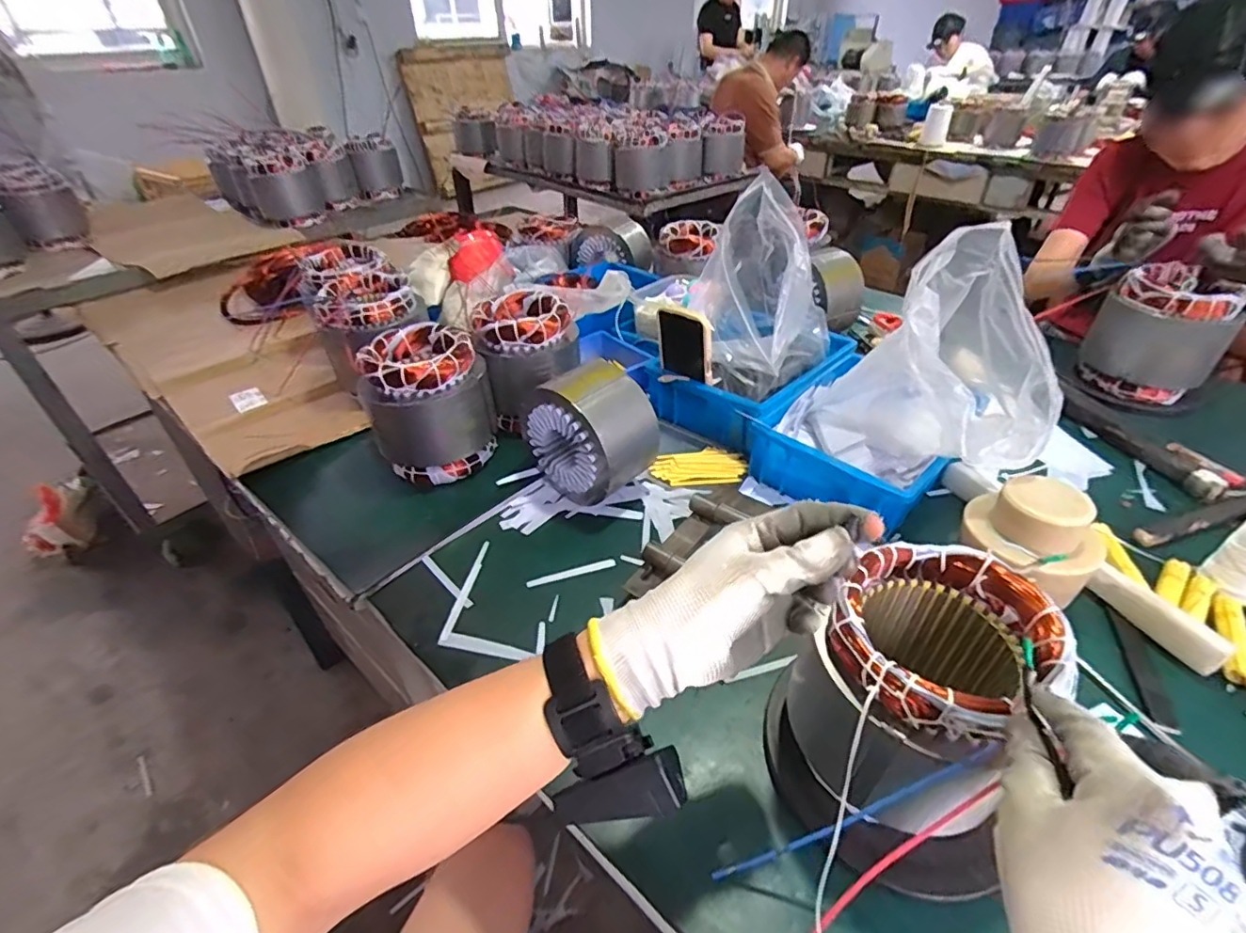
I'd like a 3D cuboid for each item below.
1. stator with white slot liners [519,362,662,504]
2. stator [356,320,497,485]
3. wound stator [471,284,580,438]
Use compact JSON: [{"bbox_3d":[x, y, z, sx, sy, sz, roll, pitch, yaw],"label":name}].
[{"bbox_3d":[-0.036,-0.038,0.676,0.125,0.150,0.105,31,49,33],"label":"stator with white slot liners"},{"bbox_3d":[-0.236,-0.078,0.712,0.143,0.162,0.132,-8,40,-9],"label":"stator"},{"bbox_3d":[-0.136,-0.153,0.795,0.136,0.149,0.129,-20,43,-22],"label":"wound stator"}]

